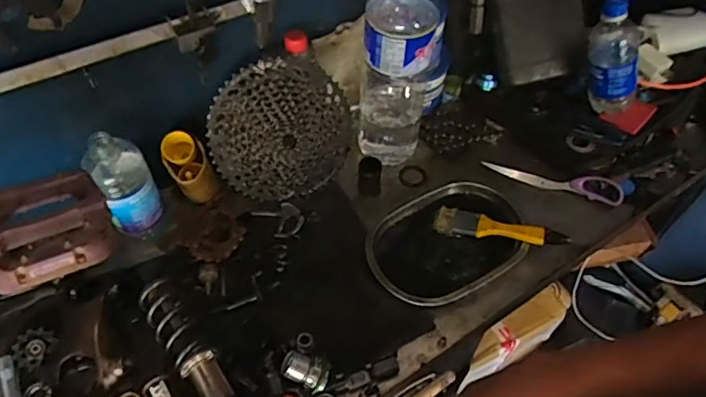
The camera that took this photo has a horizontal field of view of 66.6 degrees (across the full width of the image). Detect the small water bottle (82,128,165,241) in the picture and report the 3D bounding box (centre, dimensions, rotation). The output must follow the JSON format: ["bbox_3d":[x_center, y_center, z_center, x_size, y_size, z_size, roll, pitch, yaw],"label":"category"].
[{"bbox_3d":[-0.284,-0.012,0.676,0.061,0.159,0.056,1,54,-1],"label":"small water bottle"}]

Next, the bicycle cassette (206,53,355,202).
[{"bbox_3d":[-0.090,-0.087,0.726,0.196,0.187,0.048,-18,24,-14],"label":"bicycle cassette"}]

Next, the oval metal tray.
[{"bbox_3d":[0.127,0.055,0.717,0.218,0.019,0.152,-22,57,-16],"label":"oval metal tray"}]

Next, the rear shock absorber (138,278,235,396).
[{"bbox_3d":[-0.191,0.167,0.611,0.043,0.039,0.189,-31,60,-21],"label":"rear shock absorber"}]

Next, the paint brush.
[{"bbox_3d":[0.196,0.039,0.719,0.169,0.010,0.038,7,73,19],"label":"paint brush"}]

